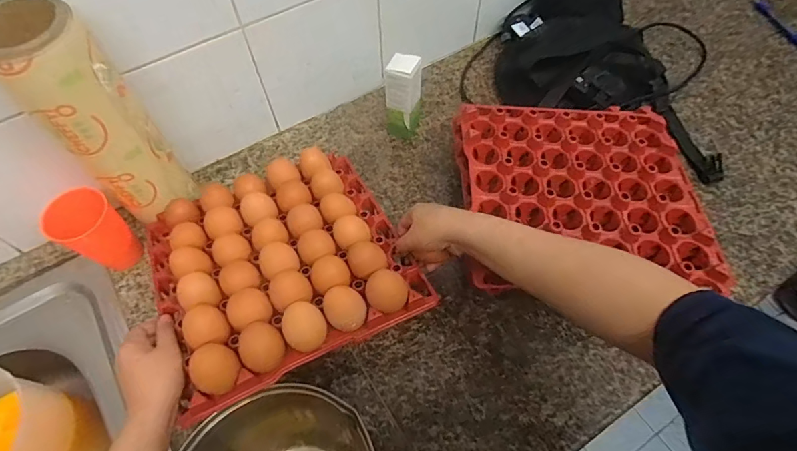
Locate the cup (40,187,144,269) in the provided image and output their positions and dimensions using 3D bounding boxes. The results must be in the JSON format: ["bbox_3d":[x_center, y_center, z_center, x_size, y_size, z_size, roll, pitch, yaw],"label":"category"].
[{"bbox_3d":[-0.391,0.012,0.586,0.066,0.116,0.072,0,61,1],"label":"cup"}]

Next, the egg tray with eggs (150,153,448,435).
[{"bbox_3d":[-0.144,0.034,0.528,0.280,0.086,0.275,-25,64,-12],"label":"egg tray with eggs"}]

